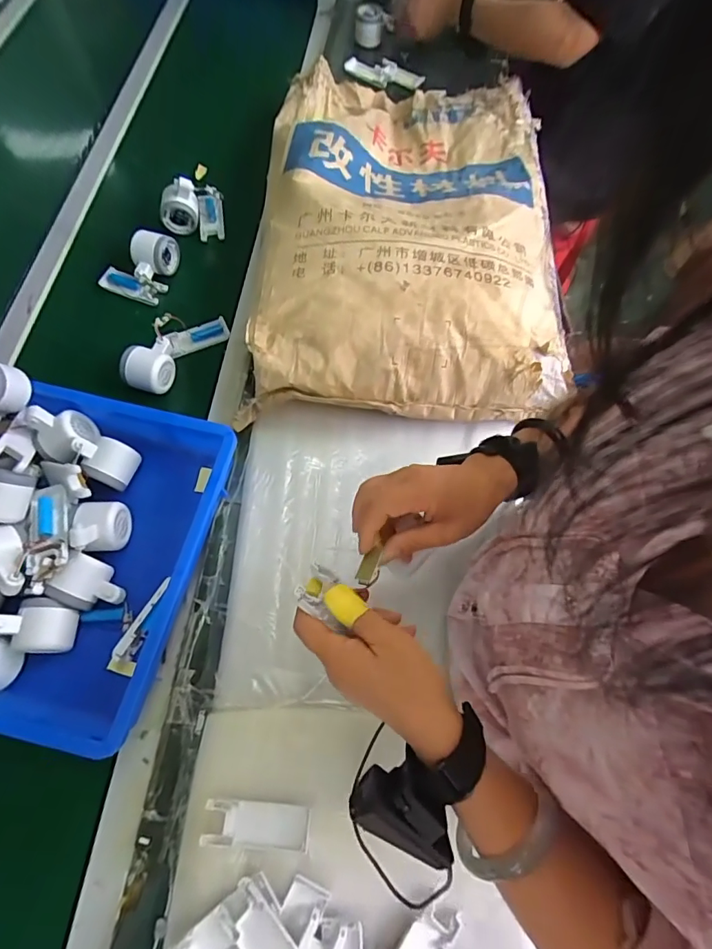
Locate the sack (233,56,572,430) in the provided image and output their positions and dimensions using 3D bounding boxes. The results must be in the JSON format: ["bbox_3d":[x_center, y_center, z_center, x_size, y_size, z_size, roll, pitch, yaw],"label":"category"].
[{"bbox_3d":[0.088,-0.415,0.737,0.449,0.119,0.690,2,67,-2],"label":"sack"}]

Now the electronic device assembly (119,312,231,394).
[{"bbox_3d":[-0.265,-0.186,0.677,0.065,0.052,0.168,34,70,11],"label":"electronic device assembly"}]

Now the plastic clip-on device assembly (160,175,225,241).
[{"bbox_3d":[-0.273,-0.449,0.770,0.104,0.079,0.075,9,66,2],"label":"plastic clip-on device assembly"}]

